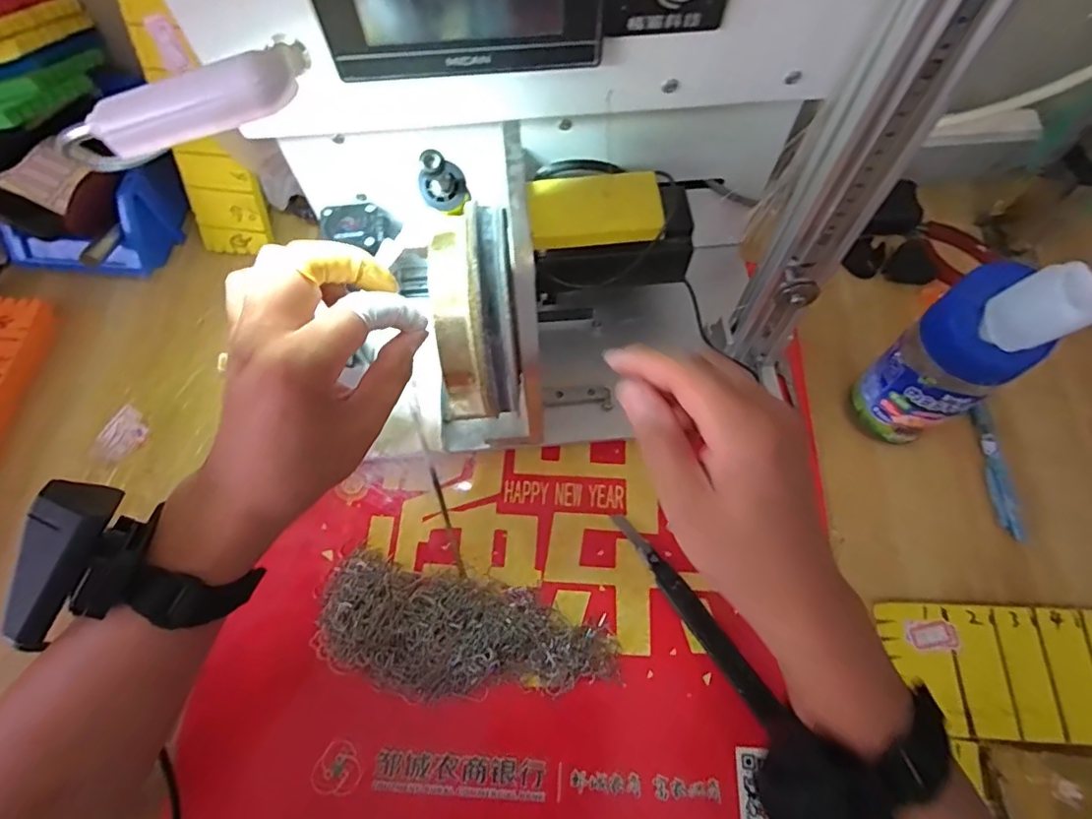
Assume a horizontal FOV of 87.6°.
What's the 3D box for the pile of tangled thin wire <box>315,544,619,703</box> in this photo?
[{"bbox_3d":[-0.058,0.156,0.391,0.204,0.017,0.082,13,66,7],"label":"pile of tangled thin wire"}]

